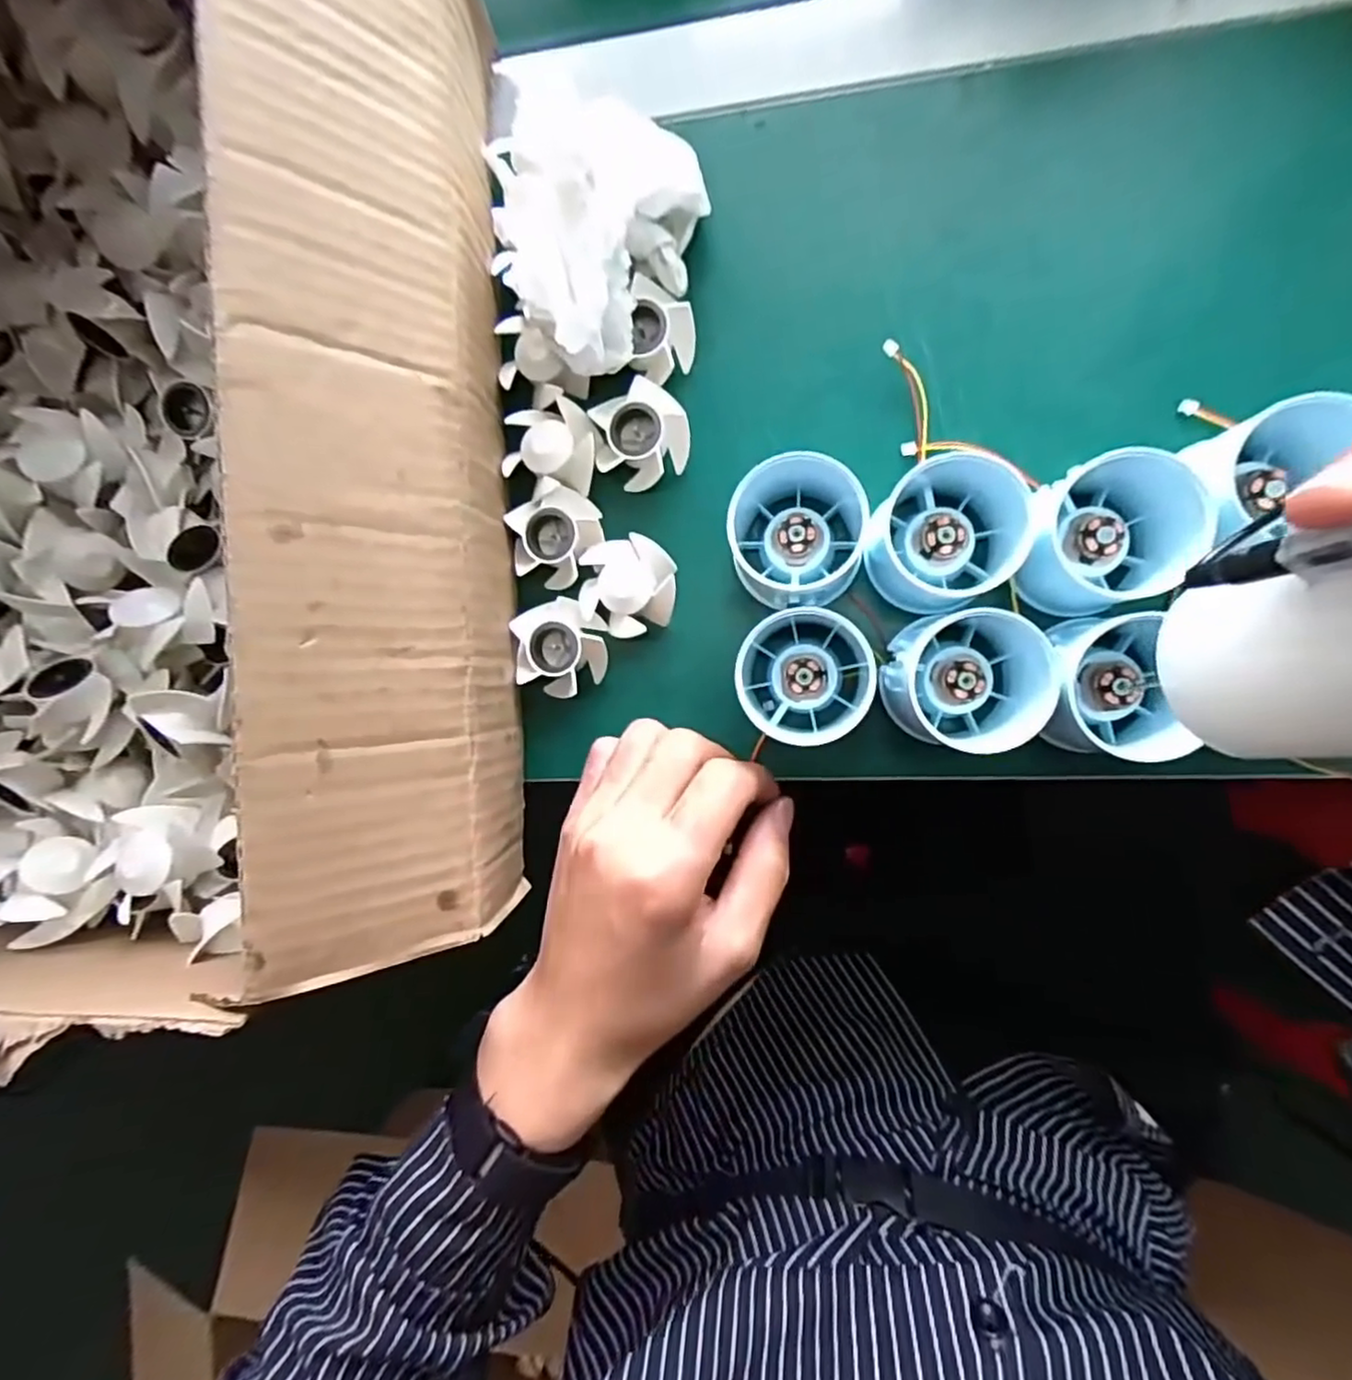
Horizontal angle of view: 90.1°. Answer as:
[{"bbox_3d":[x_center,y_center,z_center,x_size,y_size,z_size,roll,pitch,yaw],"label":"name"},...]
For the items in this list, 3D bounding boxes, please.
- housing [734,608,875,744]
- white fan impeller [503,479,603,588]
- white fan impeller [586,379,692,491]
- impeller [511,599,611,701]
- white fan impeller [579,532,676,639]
[{"bbox_3d":[0.054,-0.006,0.287,0.055,0.040,0.057,0,90,9],"label":"housing"},{"bbox_3d":[-0.055,-0.070,0.304,0.041,0.019,0.042,0,90,9],"label":"white fan impeller"},{"bbox_3d":[-0.016,-0.112,0.299,0.042,0.022,0.038,-31,85,8],"label":"white fan impeller"},{"bbox_3d":[-0.052,-0.018,0.307,0.039,0.021,0.042,-4,89,9],"label":"impeller"},{"bbox_3d":[-0.021,-0.046,0.303,0.042,0.020,0.041,0,90,9],"label":"white fan impeller"}]

